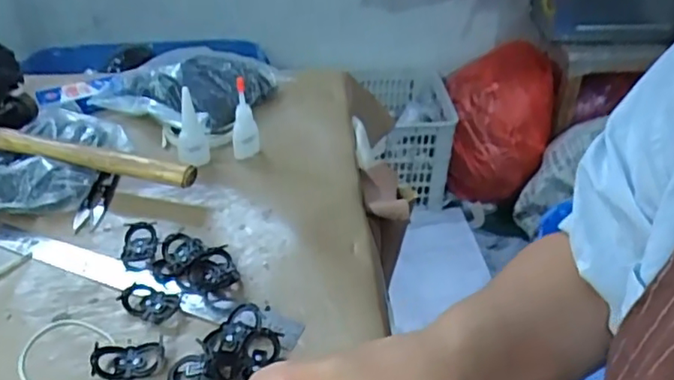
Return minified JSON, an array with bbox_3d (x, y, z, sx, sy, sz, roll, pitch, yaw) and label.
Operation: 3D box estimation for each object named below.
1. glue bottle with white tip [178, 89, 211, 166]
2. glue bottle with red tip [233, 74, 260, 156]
[{"bbox_3d":[-0.147,-0.062,0.601,0.030,0.087,0.033,-5,36,-10],"label":"glue bottle with white tip"},{"bbox_3d":[-0.095,-0.073,0.616,0.026,0.088,0.020,-2,35,-6],"label":"glue bottle with red tip"}]

